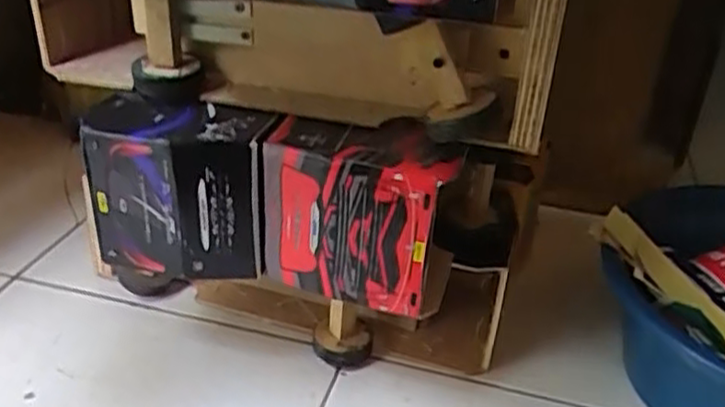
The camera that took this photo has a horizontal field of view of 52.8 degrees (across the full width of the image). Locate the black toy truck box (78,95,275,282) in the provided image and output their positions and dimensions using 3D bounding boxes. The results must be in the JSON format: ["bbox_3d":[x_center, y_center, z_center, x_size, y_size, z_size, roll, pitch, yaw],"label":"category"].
[{"bbox_3d":[-0.156,-0.013,0.628,0.154,0.132,0.077,9,31,10],"label":"black toy truck box"}]

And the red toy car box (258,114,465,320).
[{"bbox_3d":[-0.001,0.009,0.609,0.154,0.137,0.075,10,31,12],"label":"red toy car box"}]

